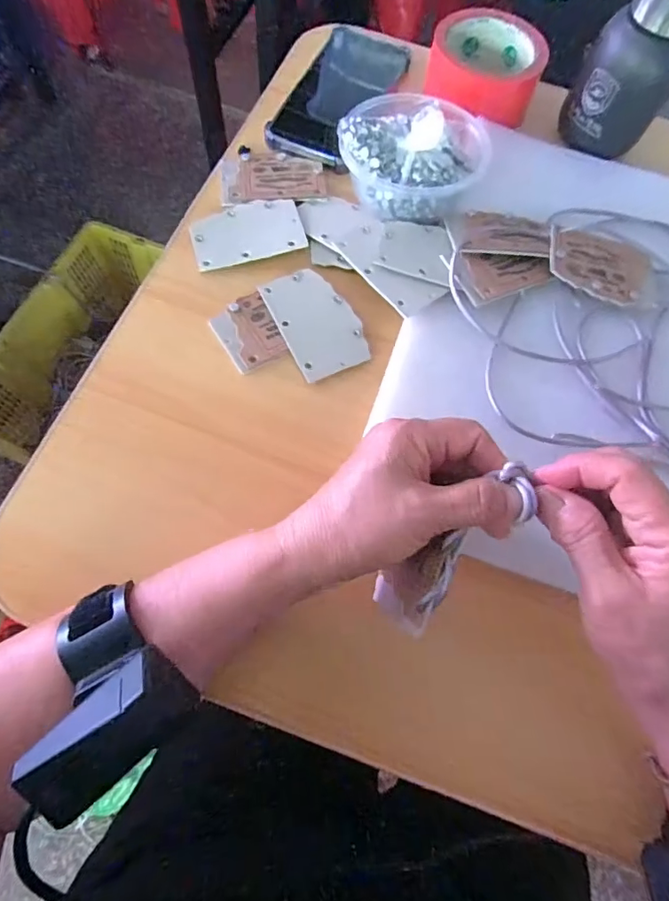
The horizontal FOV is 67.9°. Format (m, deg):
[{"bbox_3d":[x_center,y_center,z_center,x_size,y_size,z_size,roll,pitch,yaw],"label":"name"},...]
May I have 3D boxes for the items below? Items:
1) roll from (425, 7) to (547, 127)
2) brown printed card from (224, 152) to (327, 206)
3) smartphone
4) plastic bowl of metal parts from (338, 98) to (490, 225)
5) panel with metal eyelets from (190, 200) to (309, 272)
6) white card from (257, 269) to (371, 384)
[{"bbox_3d":[0.134,-0.344,0.440,0.094,0.038,0.095,1,70,-3],"label":"roll"},{"bbox_3d":[-0.051,-0.226,0.410,0.084,0.004,0.057,-6,70,-6],"label":"brown printed card"},{"bbox_3d":[0.006,-0.324,0.446,0.074,0.011,0.174,24,70,5],"label":"smartphone"},{"bbox_3d":[0.060,-0.231,0.385,0.095,0.063,0.097,1,70,-3],"label":"plastic bowl of metal parts"},{"bbox_3d":[-0.068,-0.170,0.386,0.084,0.004,0.053,-17,71,-7],"label":"panel with metal eyelets"},{"bbox_3d":[-0.013,-0.093,0.361,0.054,0.004,0.083,-25,78,-11],"label":"white card"}]

